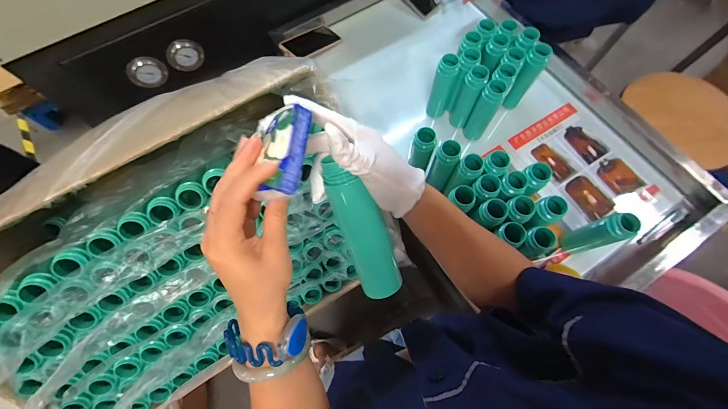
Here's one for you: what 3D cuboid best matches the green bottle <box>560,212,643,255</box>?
[{"bbox_3d":[0.444,0.060,0.598,0.042,0.168,0.046,-1,71,1],"label":"green bottle"}]

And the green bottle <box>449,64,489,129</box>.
[{"bbox_3d":[0.241,-0.247,0.727,0.049,0.162,0.050,24,73,10],"label":"green bottle"}]

